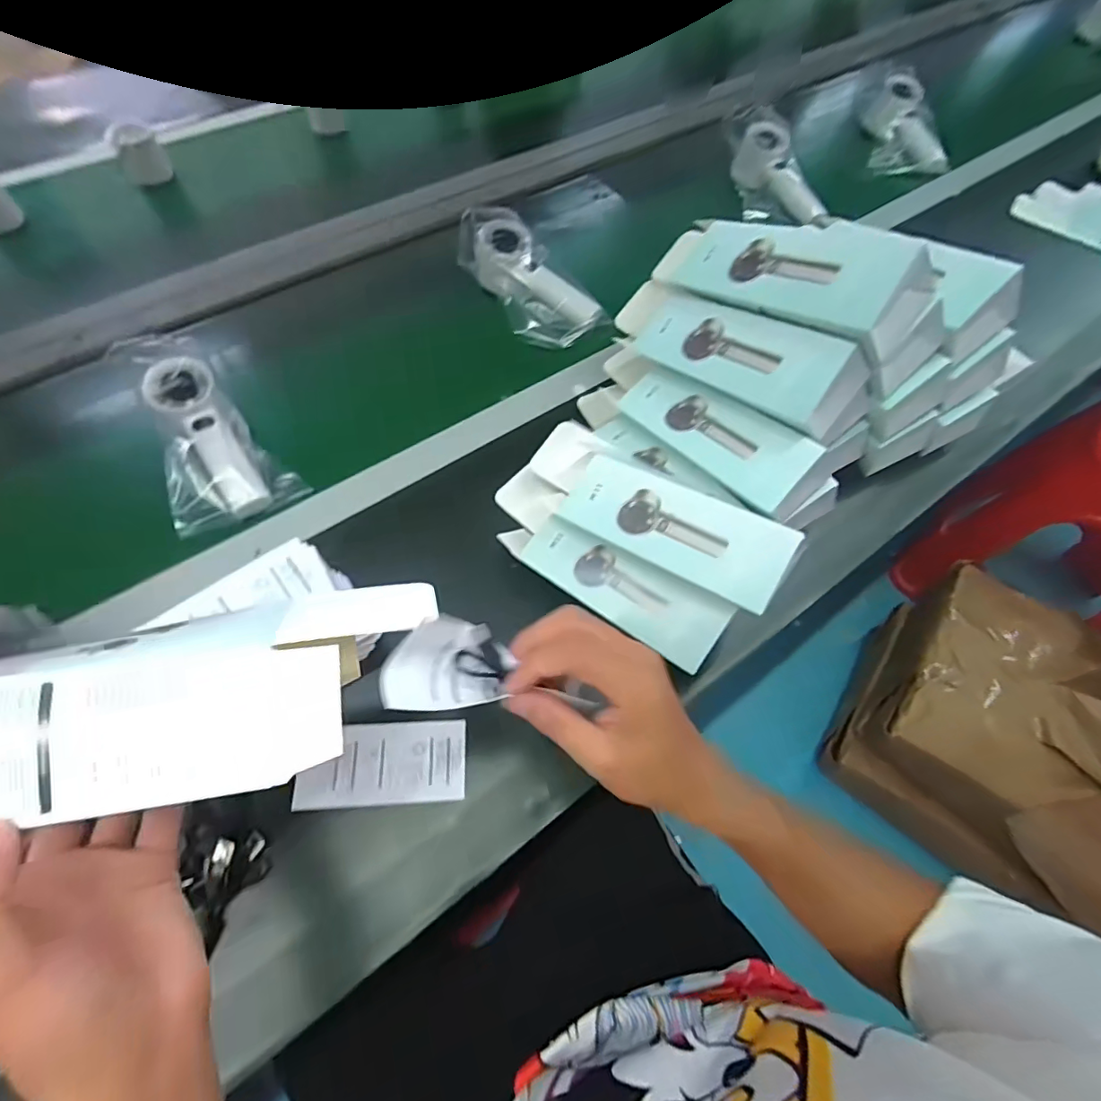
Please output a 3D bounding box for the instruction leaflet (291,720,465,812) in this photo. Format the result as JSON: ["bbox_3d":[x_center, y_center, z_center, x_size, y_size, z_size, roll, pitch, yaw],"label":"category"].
[{"bbox_3d":[-0.122,0.155,0.383,0.117,0.009,0.055,-3,61,-2],"label":"instruction leaflet"}]

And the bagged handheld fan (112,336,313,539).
[{"bbox_3d":[-0.307,-0.112,0.476,0.093,0.046,0.184,-26,82,-14],"label":"bagged handheld fan"}]

